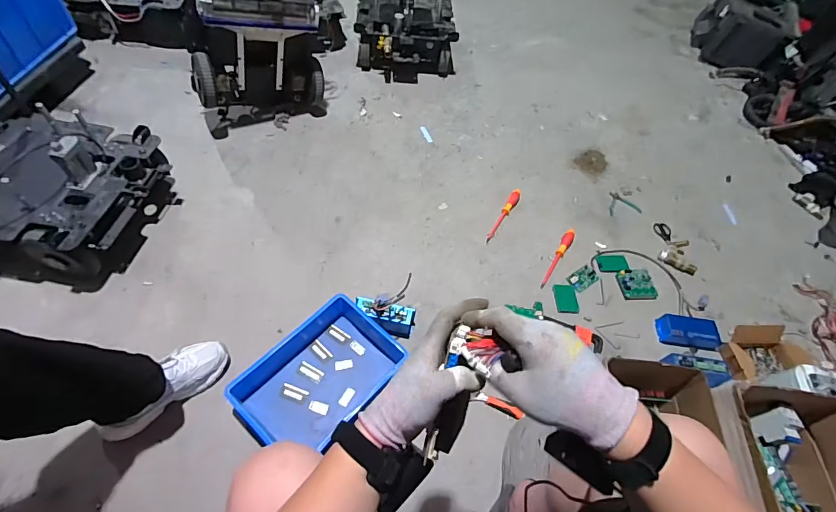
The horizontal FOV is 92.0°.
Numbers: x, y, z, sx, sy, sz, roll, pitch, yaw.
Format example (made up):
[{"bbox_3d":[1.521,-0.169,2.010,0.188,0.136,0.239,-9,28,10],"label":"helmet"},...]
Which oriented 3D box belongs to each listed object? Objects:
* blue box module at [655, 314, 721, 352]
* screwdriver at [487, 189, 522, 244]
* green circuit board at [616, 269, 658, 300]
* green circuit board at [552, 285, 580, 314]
[{"bbox_3d":[0.812,0.228,1.211,0.164,0.050,0.092,7,57,0],"label":"blue box module"},{"bbox_3d":[0.302,-0.142,1.405,0.034,0.027,0.263,27,59,12],"label":"screwdriver"},{"bbox_3d":[0.707,0.089,1.302,0.123,0.015,0.112,0,57,-5],"label":"green circuit board"},{"bbox_3d":[0.463,0.133,1.262,0.074,0.004,0.100,2,57,-4],"label":"green circuit board"}]

